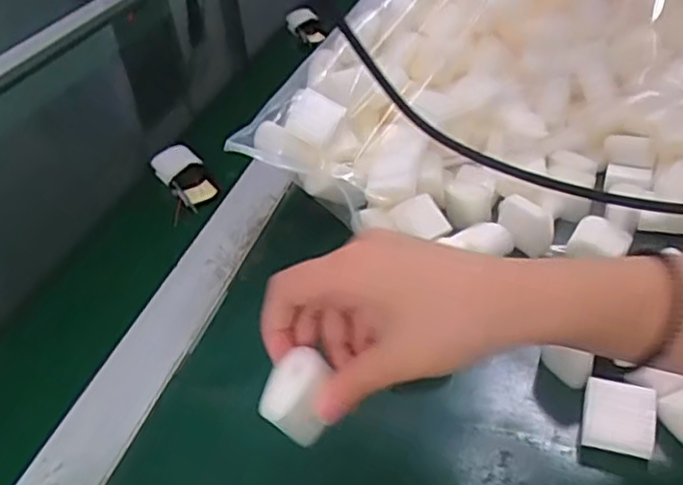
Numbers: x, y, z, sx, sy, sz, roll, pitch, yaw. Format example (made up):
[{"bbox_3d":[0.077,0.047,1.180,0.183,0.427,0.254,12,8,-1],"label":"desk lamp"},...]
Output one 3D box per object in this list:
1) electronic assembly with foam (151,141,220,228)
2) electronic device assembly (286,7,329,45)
[{"bbox_3d":[-0.142,-0.059,0.602,0.043,0.028,0.078,-22,39,-18],"label":"electronic assembly with foam"},{"bbox_3d":[-0.047,-0.294,0.906,0.038,0.027,0.096,-17,38,-14],"label":"electronic device assembly"}]

